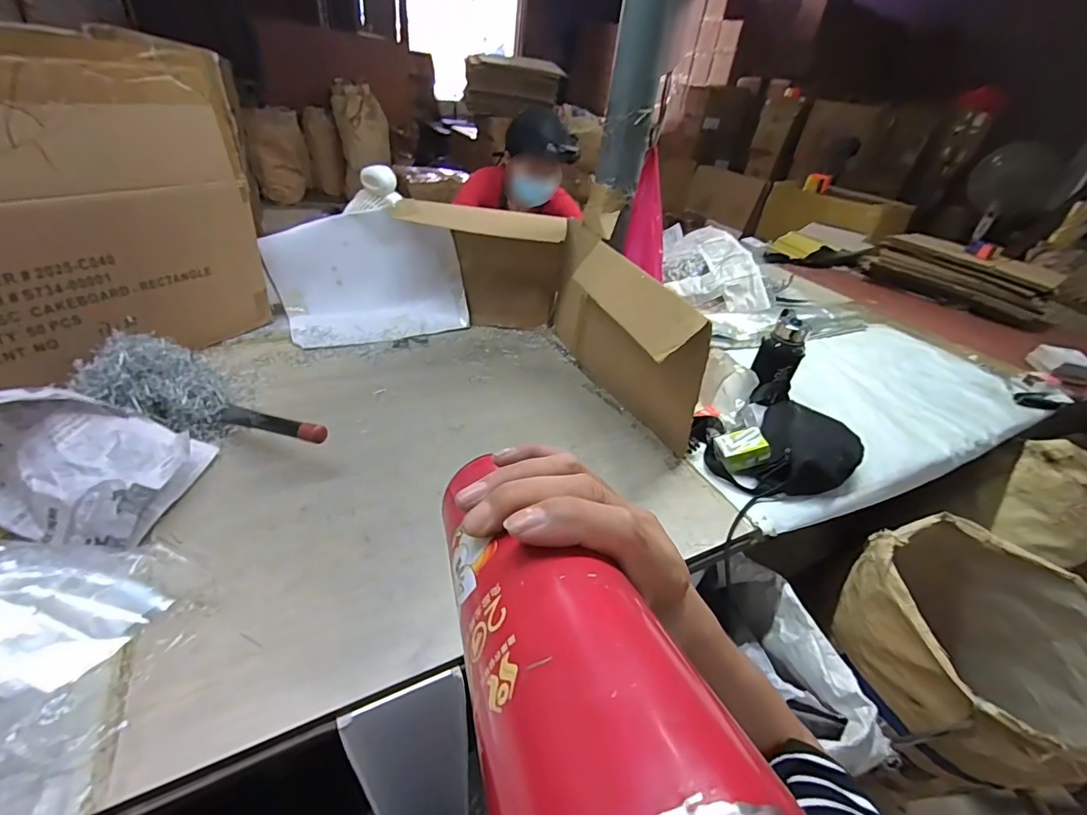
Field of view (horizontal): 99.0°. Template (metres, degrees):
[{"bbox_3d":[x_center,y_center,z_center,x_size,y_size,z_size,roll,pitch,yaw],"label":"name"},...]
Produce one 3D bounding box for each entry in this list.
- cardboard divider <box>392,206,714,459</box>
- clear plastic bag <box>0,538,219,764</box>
[{"bbox_3d":[0.032,-0.197,0.933,0.267,0.253,0.712,-20,42,-36],"label":"cardboard divider"},{"bbox_3d":[-0.489,0.203,0.447,0.267,0.035,0.201,7,33,-2],"label":"clear plastic bag"}]

